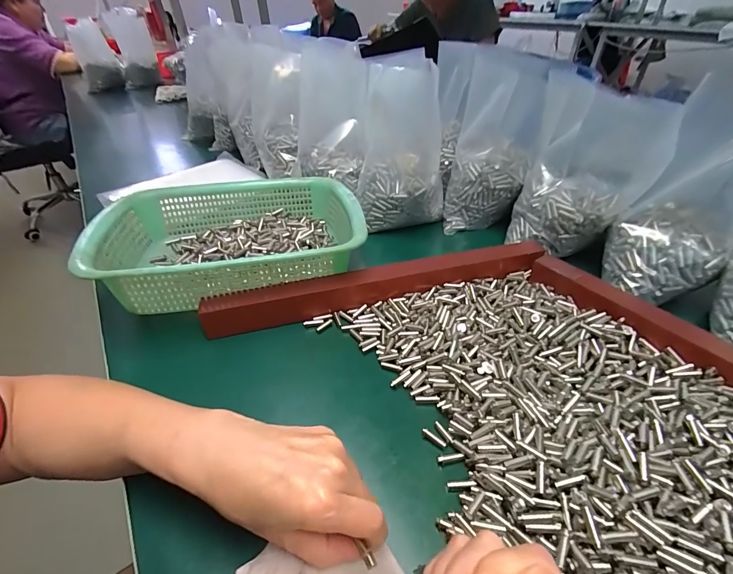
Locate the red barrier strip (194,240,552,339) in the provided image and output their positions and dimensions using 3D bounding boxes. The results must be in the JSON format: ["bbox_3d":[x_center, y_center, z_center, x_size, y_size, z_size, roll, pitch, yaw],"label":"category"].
[{"bbox_3d":[0.018,-0.005,0.410,0.390,0.034,0.031,-11,42,-11],"label":"red barrier strip"}]

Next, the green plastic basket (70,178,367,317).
[{"bbox_3d":[-0.159,-0.065,0.453,0.298,0.088,0.225,-10,42,-10],"label":"green plastic basket"}]

